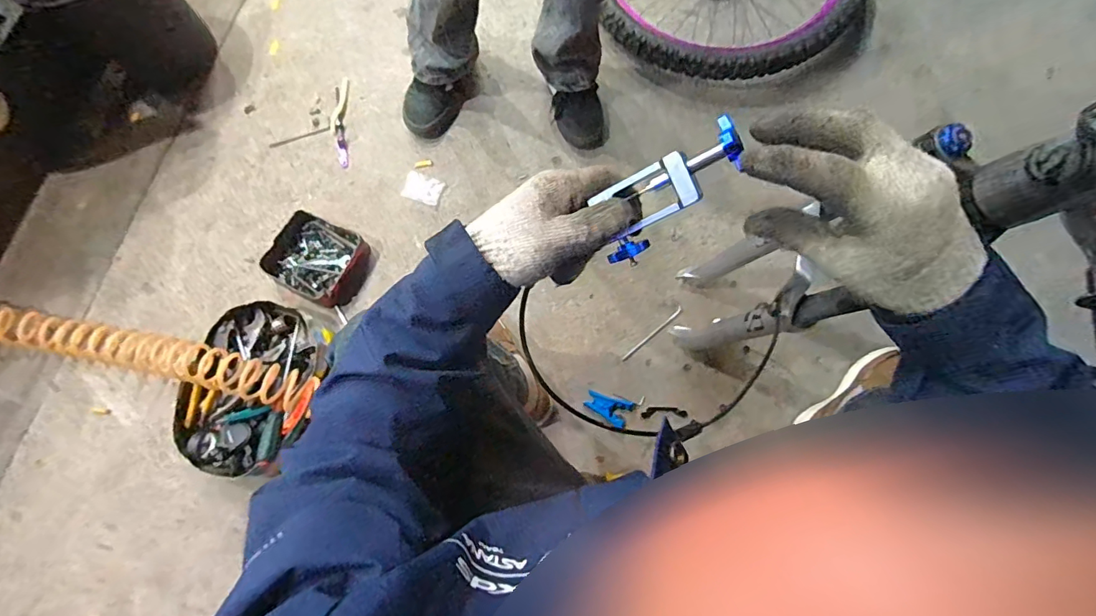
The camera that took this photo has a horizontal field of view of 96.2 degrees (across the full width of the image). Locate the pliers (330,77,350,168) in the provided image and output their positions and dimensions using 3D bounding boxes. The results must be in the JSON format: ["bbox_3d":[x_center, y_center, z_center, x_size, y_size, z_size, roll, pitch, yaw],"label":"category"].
[{"bbox_3d":[-0.464,-0.416,1.094,0.038,0.008,0.218,-4,78,-1],"label":"pliers"}]

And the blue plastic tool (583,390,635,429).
[{"bbox_3d":[0.115,0.192,0.931,0.089,0.029,0.051,20,78,4],"label":"blue plastic tool"}]

